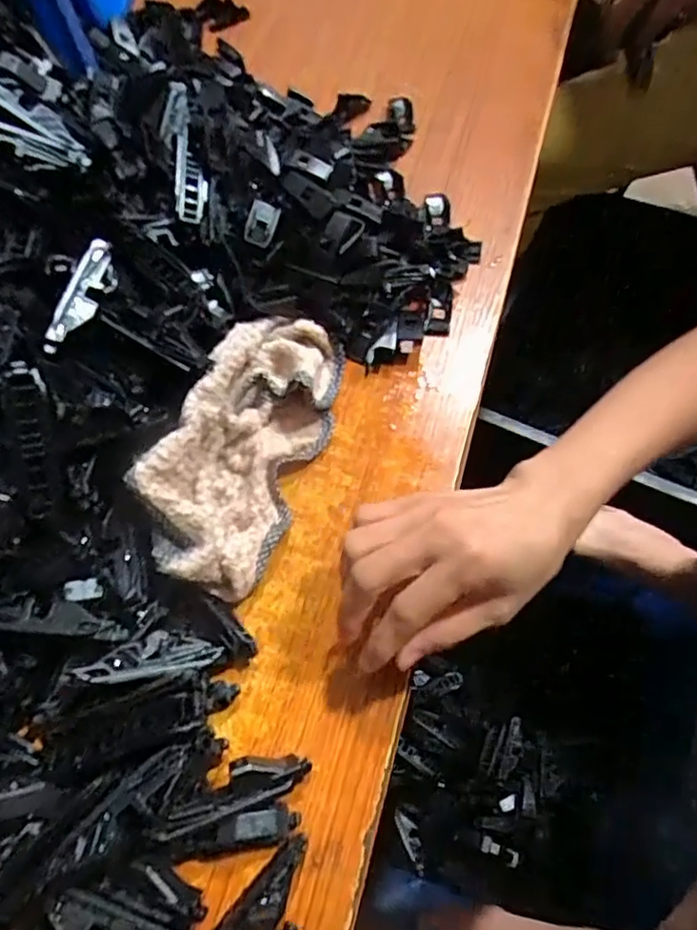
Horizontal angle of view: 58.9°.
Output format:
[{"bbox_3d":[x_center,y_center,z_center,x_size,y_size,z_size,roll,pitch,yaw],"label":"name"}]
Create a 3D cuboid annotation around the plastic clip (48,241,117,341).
[{"bbox_3d":[-0.150,-0.099,0.354,0.022,0.011,0.071,6,64,5],"label":"plastic clip"}]

